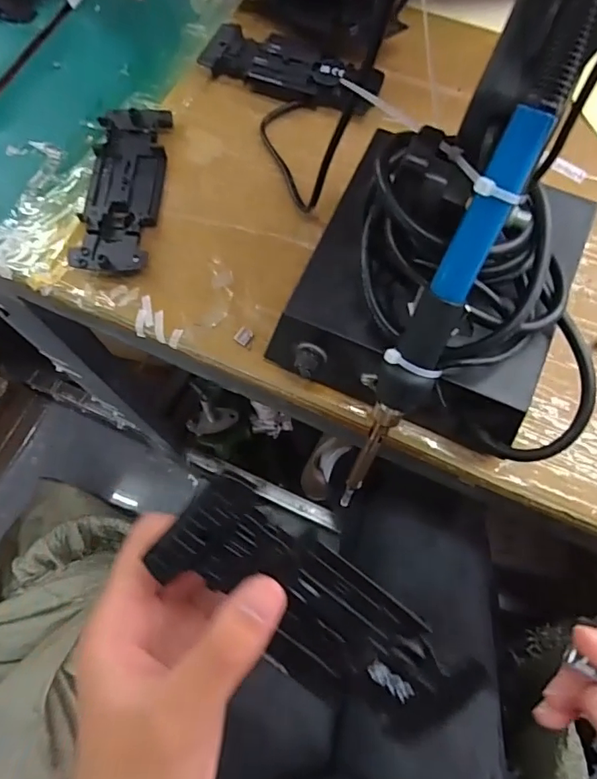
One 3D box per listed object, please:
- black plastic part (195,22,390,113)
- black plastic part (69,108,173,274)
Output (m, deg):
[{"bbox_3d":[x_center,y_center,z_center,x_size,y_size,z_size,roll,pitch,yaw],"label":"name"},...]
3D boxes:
[{"bbox_3d":[-0.007,-0.222,0.356,0.123,0.010,0.047,22,72,8],"label":"black plastic part"},{"bbox_3d":[-0.110,-0.127,0.326,0.045,0.012,0.119,2,71,1],"label":"black plastic part"}]

